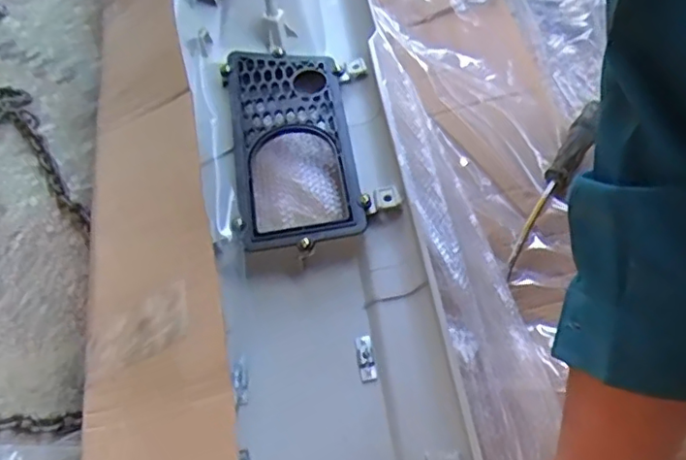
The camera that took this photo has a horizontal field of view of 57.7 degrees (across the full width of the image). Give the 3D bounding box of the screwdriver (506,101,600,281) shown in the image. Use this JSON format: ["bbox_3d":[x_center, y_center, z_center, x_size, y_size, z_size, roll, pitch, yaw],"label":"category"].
[{"bbox_3d":[0.204,-0.043,0.605,0.024,0.020,0.218,26,63,19],"label":"screwdriver"}]

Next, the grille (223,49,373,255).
[{"bbox_3d":[-0.057,-0.093,0.660,0.128,0.038,0.272,-11,57,-2],"label":"grille"}]

